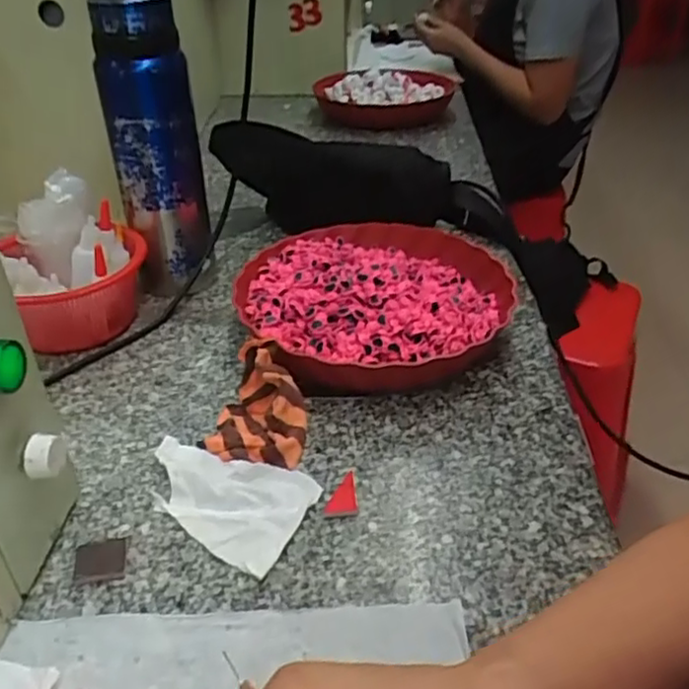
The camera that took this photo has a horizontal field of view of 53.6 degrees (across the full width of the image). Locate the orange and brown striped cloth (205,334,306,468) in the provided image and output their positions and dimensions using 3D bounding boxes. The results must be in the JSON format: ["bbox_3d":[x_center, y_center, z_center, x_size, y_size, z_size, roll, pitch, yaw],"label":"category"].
[{"bbox_3d":[-0.062,0.044,0.508,0.070,0.048,0.096,1,34,3],"label":"orange and brown striped cloth"}]

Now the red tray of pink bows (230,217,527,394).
[{"bbox_3d":[0.026,-0.036,0.623,0.236,0.061,0.245,1,34,2],"label":"red tray of pink bows"}]

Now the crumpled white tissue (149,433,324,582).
[{"bbox_3d":[-0.084,0.099,0.463,0.125,0.012,0.079,17,37,24],"label":"crumpled white tissue"}]

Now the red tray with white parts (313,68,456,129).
[{"bbox_3d":[0.076,-0.421,1.180,0.242,0.061,0.240,-2,34,-7],"label":"red tray with white parts"}]

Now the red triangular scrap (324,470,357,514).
[{"bbox_3d":[-0.002,0.099,0.465,0.020,0.006,0.038,0,34,1],"label":"red triangular scrap"}]

